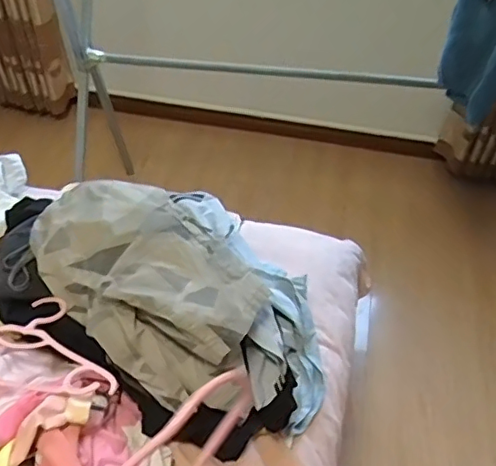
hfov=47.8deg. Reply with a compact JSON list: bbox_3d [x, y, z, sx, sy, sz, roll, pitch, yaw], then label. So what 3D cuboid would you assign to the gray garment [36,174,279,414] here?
[{"bbox_3d":[-0.183,0.064,0.967,0.436,0.121,0.288,29,52,22],"label":"gray garment"}]

